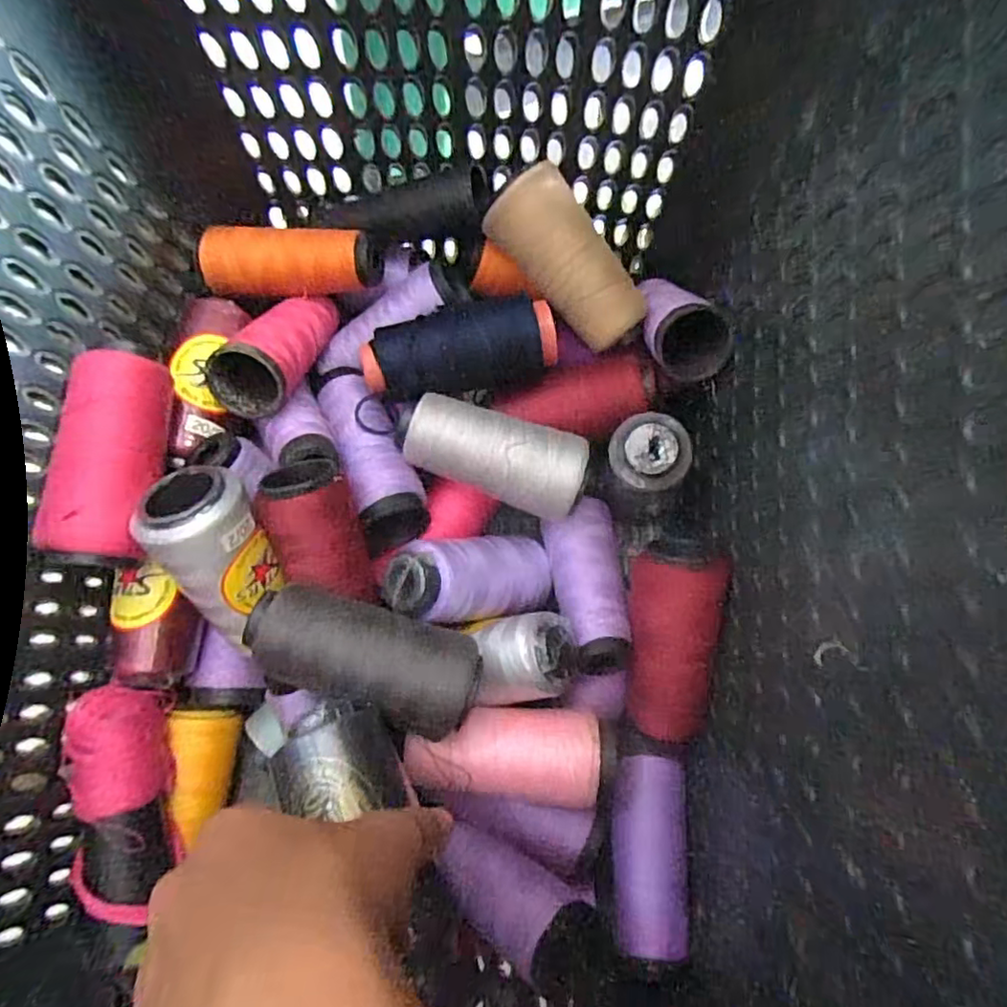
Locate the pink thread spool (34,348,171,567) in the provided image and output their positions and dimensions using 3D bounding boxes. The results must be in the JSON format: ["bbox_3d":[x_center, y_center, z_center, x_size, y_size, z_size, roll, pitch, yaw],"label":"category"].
[{"bbox_3d":[-0.200,-0.021,0.328,0.050,0.051,0.109,-1,78,-1],"label":"pink thread spool"}]

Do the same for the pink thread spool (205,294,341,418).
[{"bbox_3d":[-0.134,-0.098,0.380,0.051,0.041,0.096,22,52,4],"label":"pink thread spool"}]

